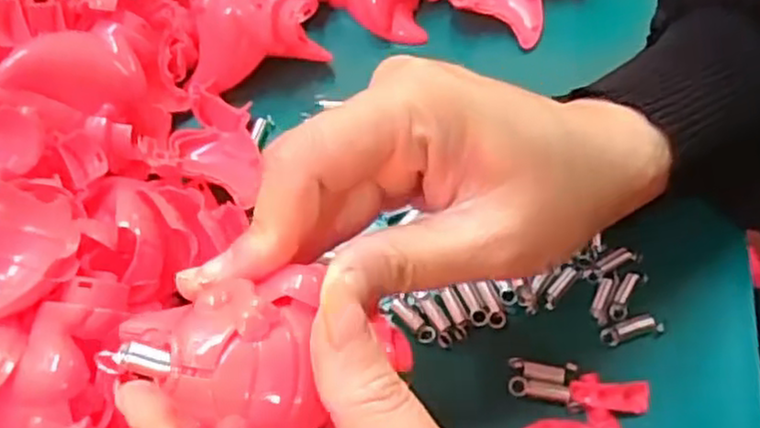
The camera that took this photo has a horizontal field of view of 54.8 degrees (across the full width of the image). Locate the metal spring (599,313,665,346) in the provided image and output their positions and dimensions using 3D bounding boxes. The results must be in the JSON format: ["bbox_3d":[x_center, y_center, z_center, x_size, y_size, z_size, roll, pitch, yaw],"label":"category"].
[{"bbox_3d":[0.102,0.047,0.299,0.026,0.004,0.008,-14,56,-7],"label":"metal spring"}]

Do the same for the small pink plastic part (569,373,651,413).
[{"bbox_3d":[0.088,0.069,0.282,0.029,0.008,0.012,8,56,8],"label":"small pink plastic part"}]

